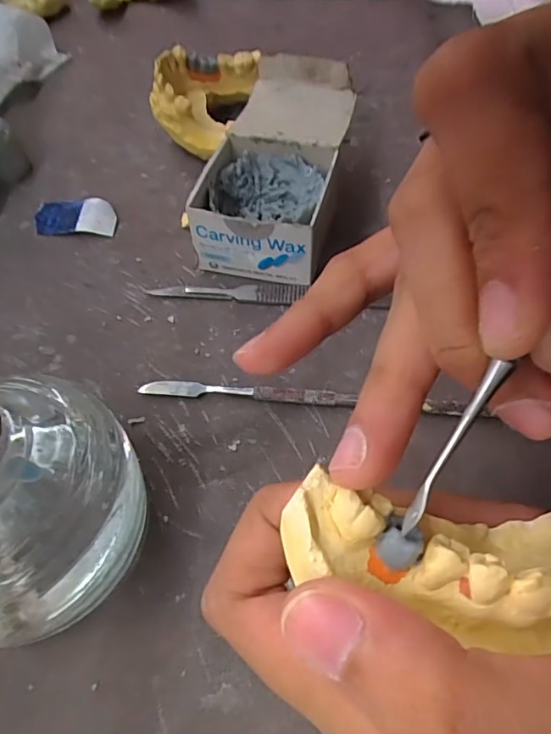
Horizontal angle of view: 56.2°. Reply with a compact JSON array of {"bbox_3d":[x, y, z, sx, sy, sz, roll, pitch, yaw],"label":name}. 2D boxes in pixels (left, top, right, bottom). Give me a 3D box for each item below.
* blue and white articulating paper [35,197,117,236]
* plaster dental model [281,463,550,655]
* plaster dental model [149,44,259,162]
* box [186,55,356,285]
[{"bbox_3d":[-0.101,-0.075,0.259,0.041,0.007,0.021,7,57,7],"label":"blue and white articulating paper"},{"bbox_3d":[0.034,0.037,0.098,0.063,0.020,0.027,8,56,-3],"label":"plaster dental model"},{"bbox_3d":[-0.036,-0.153,0.289,0.048,0.039,0.072,14,58,12],"label":"plaster dental model"},{"bbox_3d":[0.003,-0.095,0.247,0.059,0.042,0.111,11,57,10],"label":"box"}]

